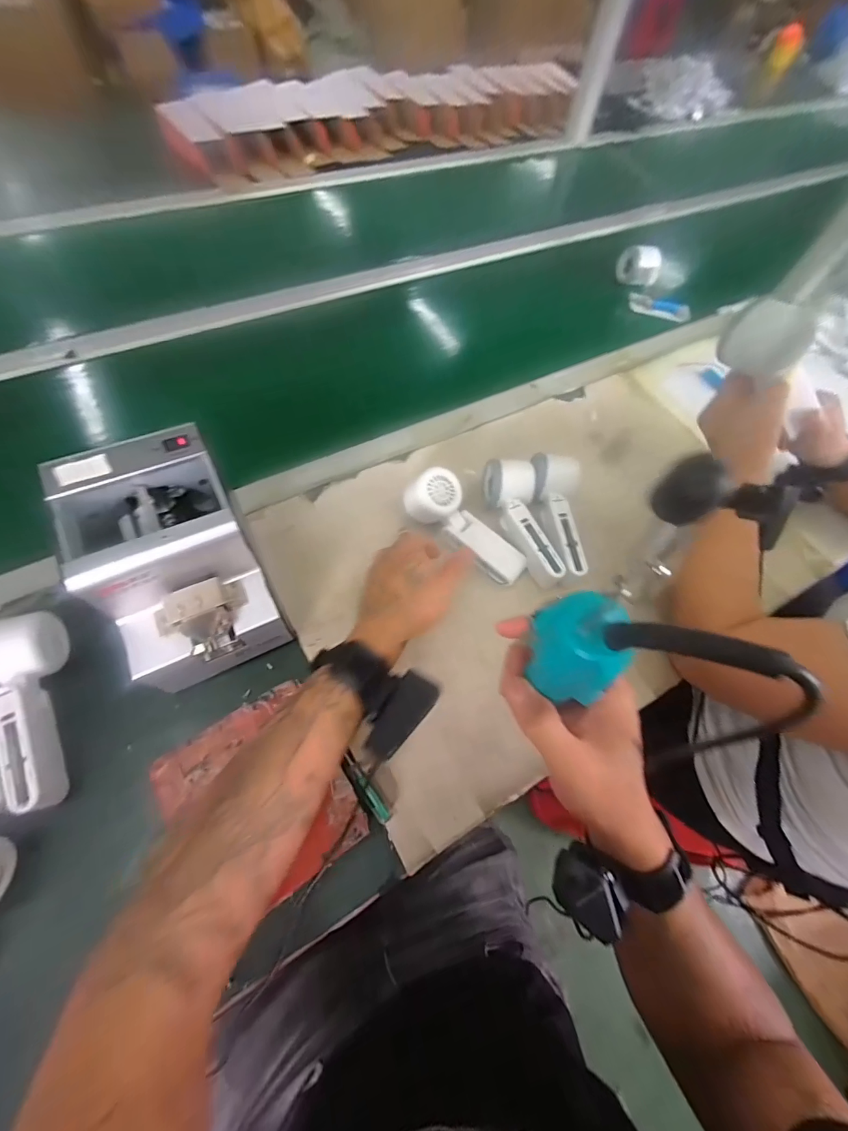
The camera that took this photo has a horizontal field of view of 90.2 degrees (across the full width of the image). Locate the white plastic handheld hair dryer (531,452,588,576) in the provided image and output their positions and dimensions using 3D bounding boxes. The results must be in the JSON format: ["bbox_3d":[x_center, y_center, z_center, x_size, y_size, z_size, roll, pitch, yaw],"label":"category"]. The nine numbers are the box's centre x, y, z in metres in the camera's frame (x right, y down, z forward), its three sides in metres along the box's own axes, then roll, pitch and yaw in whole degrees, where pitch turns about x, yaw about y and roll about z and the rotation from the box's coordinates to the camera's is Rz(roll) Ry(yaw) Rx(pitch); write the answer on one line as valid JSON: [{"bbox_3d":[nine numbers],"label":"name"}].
[{"bbox_3d":[0.155,-0.057,0.504,0.059,0.050,0.153,5,64,-2],"label":"white plastic handheld hair dryer"}]

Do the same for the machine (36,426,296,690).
[{"bbox_3d":[-0.216,-0.001,0.384,0.123,0.147,0.172,-25,68,-16],"label":"machine"}]

